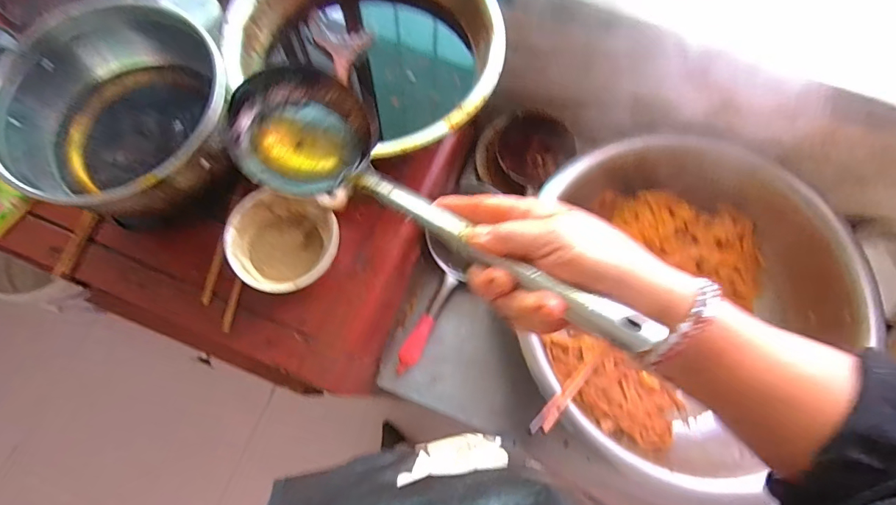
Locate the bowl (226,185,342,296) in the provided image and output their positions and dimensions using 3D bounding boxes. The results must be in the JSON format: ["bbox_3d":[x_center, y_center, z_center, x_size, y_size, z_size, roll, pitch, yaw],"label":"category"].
[{"bbox_3d":[-0.205,-0.008,0.583,0.131,0.065,0.124,1,72,-2],"label":"bowl"}]

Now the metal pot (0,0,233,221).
[{"bbox_3d":[-0.374,-0.150,0.547,0.237,0.149,0.229,1,72,-2],"label":"metal pot"}]

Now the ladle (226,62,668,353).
[{"bbox_3d":[-0.027,-0.039,0.346,0.376,0.080,0.107,32,73,27],"label":"ladle"}]

